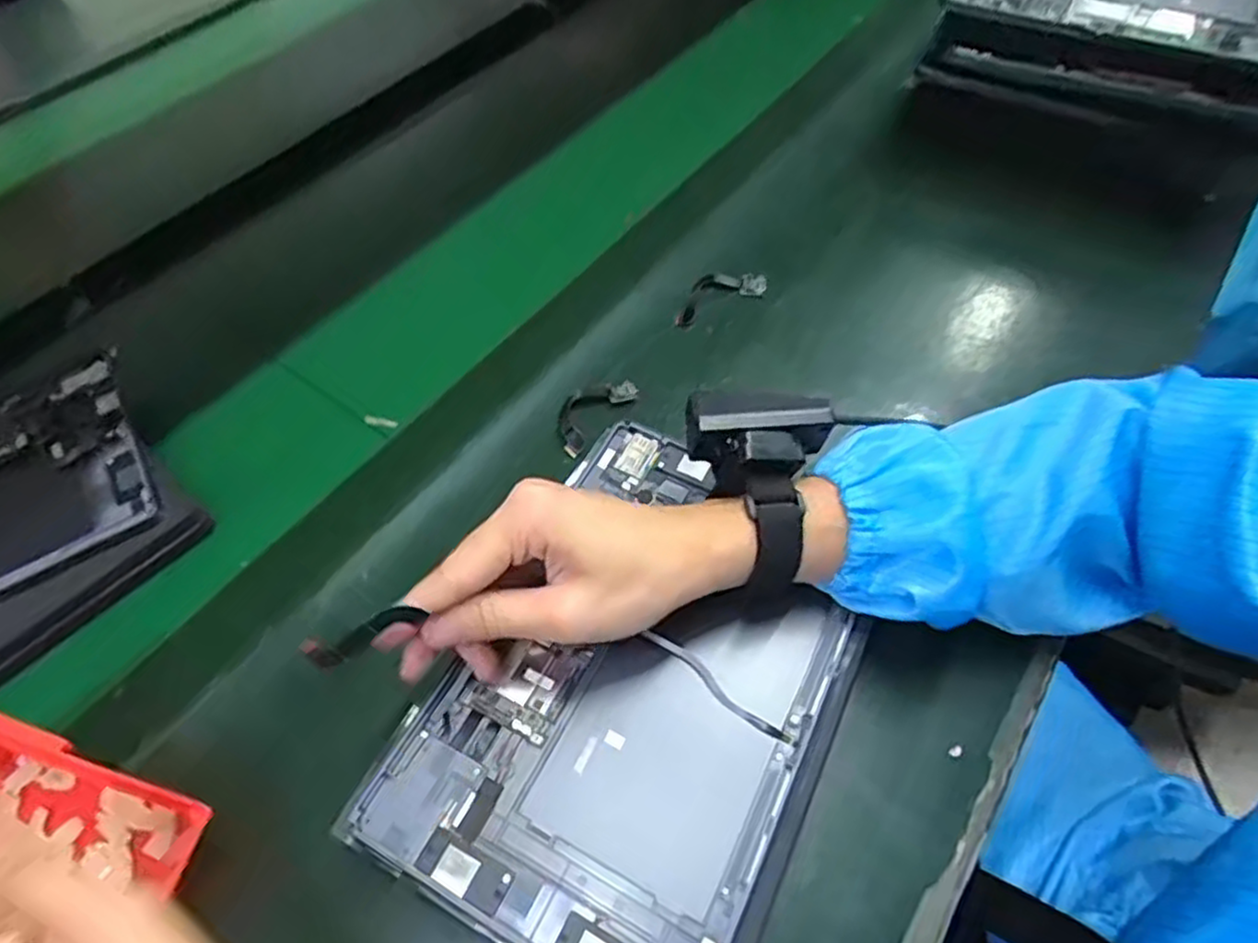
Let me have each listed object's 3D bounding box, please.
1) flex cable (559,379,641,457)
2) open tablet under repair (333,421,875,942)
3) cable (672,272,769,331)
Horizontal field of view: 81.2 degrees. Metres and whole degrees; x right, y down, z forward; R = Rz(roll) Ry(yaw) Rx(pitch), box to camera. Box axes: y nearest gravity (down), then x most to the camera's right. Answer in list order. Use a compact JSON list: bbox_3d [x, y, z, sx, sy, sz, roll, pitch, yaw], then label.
[{"bbox_3d":[-0.026,-0.043,0.483,0.034,0.011,0.067,33,63,24],"label":"flex cable"},{"bbox_3d":[0.009,0.099,0.362,0.177,0.014,0.250,22,59,18],"label":"open tablet under repair"},{"bbox_3d":[0.064,-0.133,0.545,0.078,0.005,0.040,-25,57,-14],"label":"cable"}]

